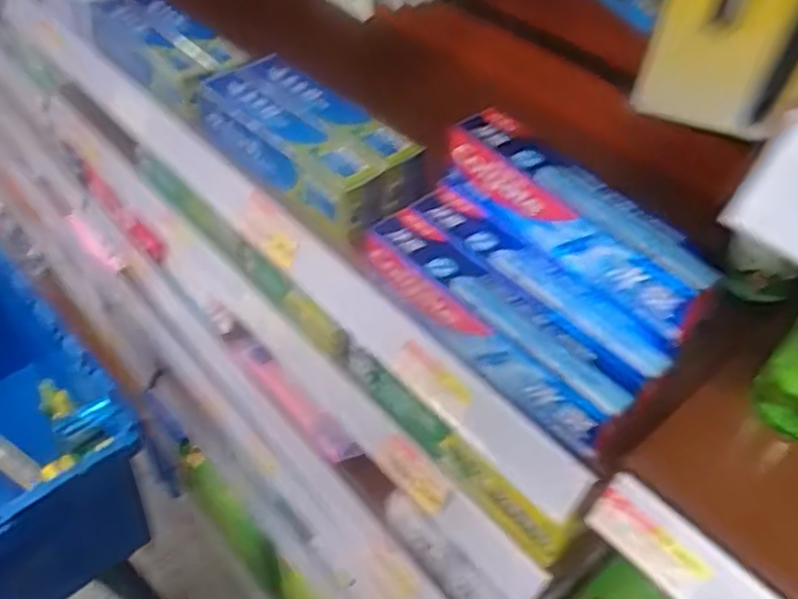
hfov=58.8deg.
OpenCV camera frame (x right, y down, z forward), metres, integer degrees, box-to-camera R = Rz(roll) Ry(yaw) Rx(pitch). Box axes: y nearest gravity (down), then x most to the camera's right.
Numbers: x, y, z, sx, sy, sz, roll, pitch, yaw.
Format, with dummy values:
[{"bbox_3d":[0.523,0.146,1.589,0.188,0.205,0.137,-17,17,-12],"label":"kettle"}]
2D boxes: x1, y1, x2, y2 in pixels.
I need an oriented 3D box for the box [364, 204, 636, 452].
[{"bbox_3d":[0.056,0.016,0.457,0.045,0.044,0.204,-30,54,-25],"label":"box"}]

